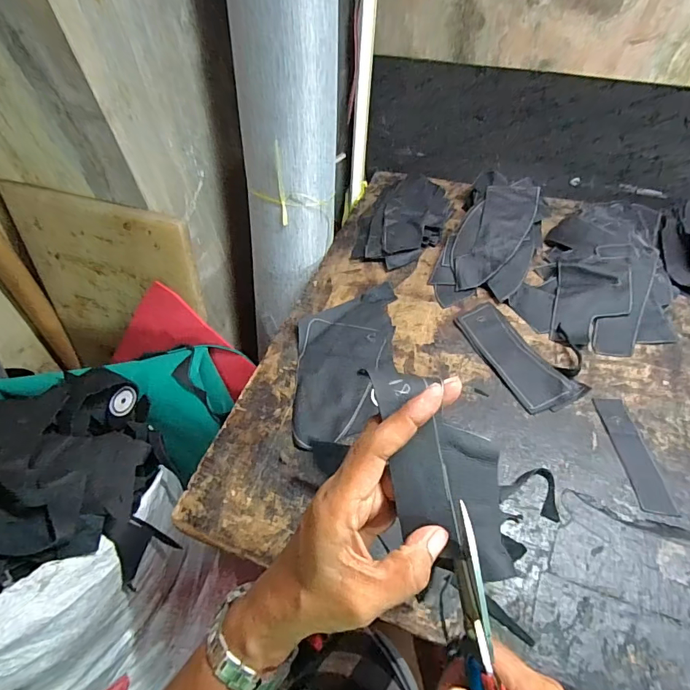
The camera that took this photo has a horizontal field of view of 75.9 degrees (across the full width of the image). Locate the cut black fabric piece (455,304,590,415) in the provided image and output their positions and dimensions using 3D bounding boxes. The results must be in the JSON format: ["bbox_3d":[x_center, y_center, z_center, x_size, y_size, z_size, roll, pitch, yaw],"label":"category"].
[{"bbox_3d":[0.190,0.011,0.501,0.063,0.016,0.152,-28,56,-15],"label":"cut black fabric piece"}]

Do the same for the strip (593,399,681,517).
[{"bbox_3d":[0.278,0.103,0.426,0.031,0.004,0.116,-5,53,1],"label":"strip"}]

